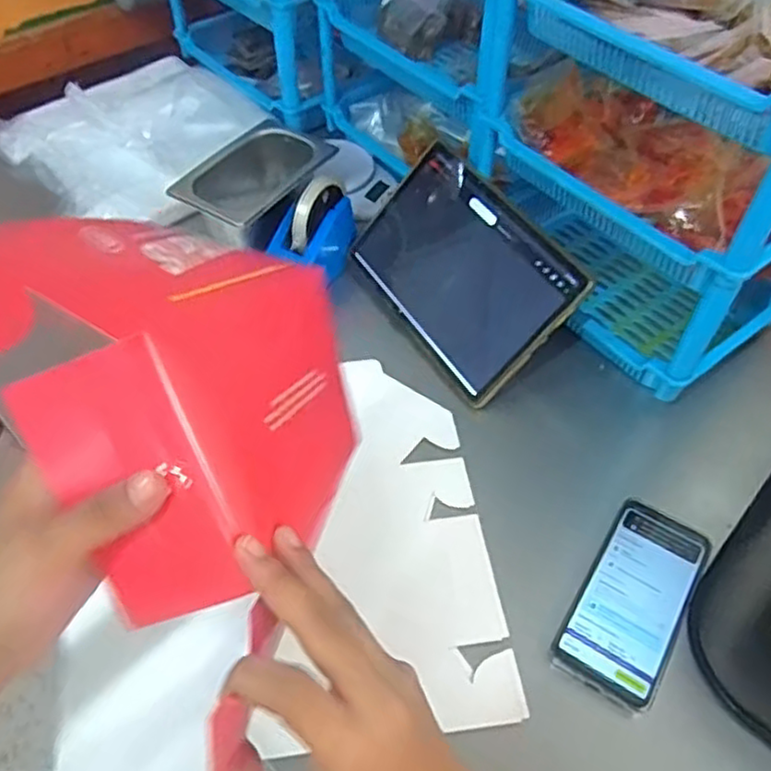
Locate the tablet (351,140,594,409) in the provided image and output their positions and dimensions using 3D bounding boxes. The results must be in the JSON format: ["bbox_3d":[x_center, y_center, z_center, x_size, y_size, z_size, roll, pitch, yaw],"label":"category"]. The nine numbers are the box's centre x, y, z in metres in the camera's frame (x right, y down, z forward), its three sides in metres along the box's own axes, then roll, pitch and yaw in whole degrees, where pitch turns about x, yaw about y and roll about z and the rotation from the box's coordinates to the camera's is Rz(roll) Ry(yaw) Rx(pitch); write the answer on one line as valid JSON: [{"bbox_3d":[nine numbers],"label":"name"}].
[{"bbox_3d":[0.078,-0.124,0.725,0.018,0.164,0.259,8,39,-50],"label":"tablet"}]

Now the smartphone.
[{"bbox_3d":[0.204,0.172,0.561,0.079,0.010,0.170,28,56,19],"label":"smartphone"}]

